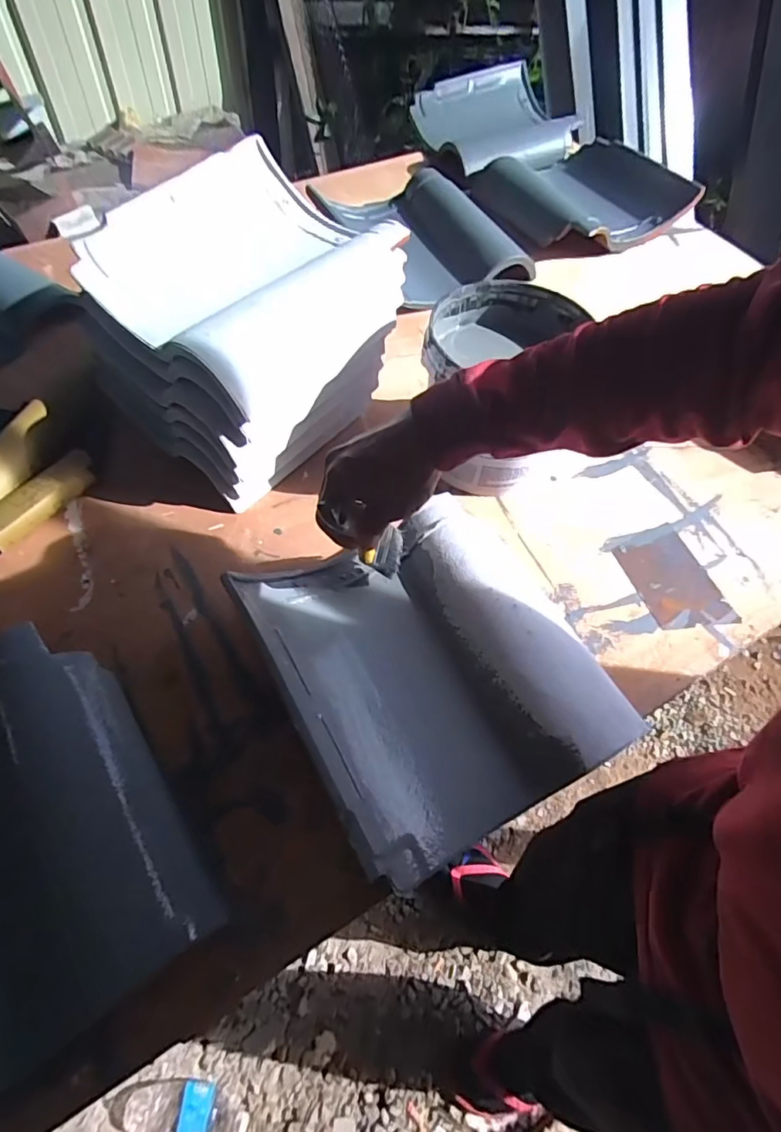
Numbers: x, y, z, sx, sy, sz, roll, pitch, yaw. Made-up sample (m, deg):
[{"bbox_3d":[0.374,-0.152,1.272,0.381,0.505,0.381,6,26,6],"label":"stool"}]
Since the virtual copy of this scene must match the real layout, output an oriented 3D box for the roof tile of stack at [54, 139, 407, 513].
[{"bbox_3d":[-0.185,-0.384,0.617,0.248,0.099,0.301,32,59,24],"label":"roof tile of stack"}]

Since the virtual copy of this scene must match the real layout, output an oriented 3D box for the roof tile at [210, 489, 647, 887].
[{"bbox_3d":[0.052,0.090,0.519,0.306,0.087,0.306,-22,57,-19],"label":"roof tile"}]

